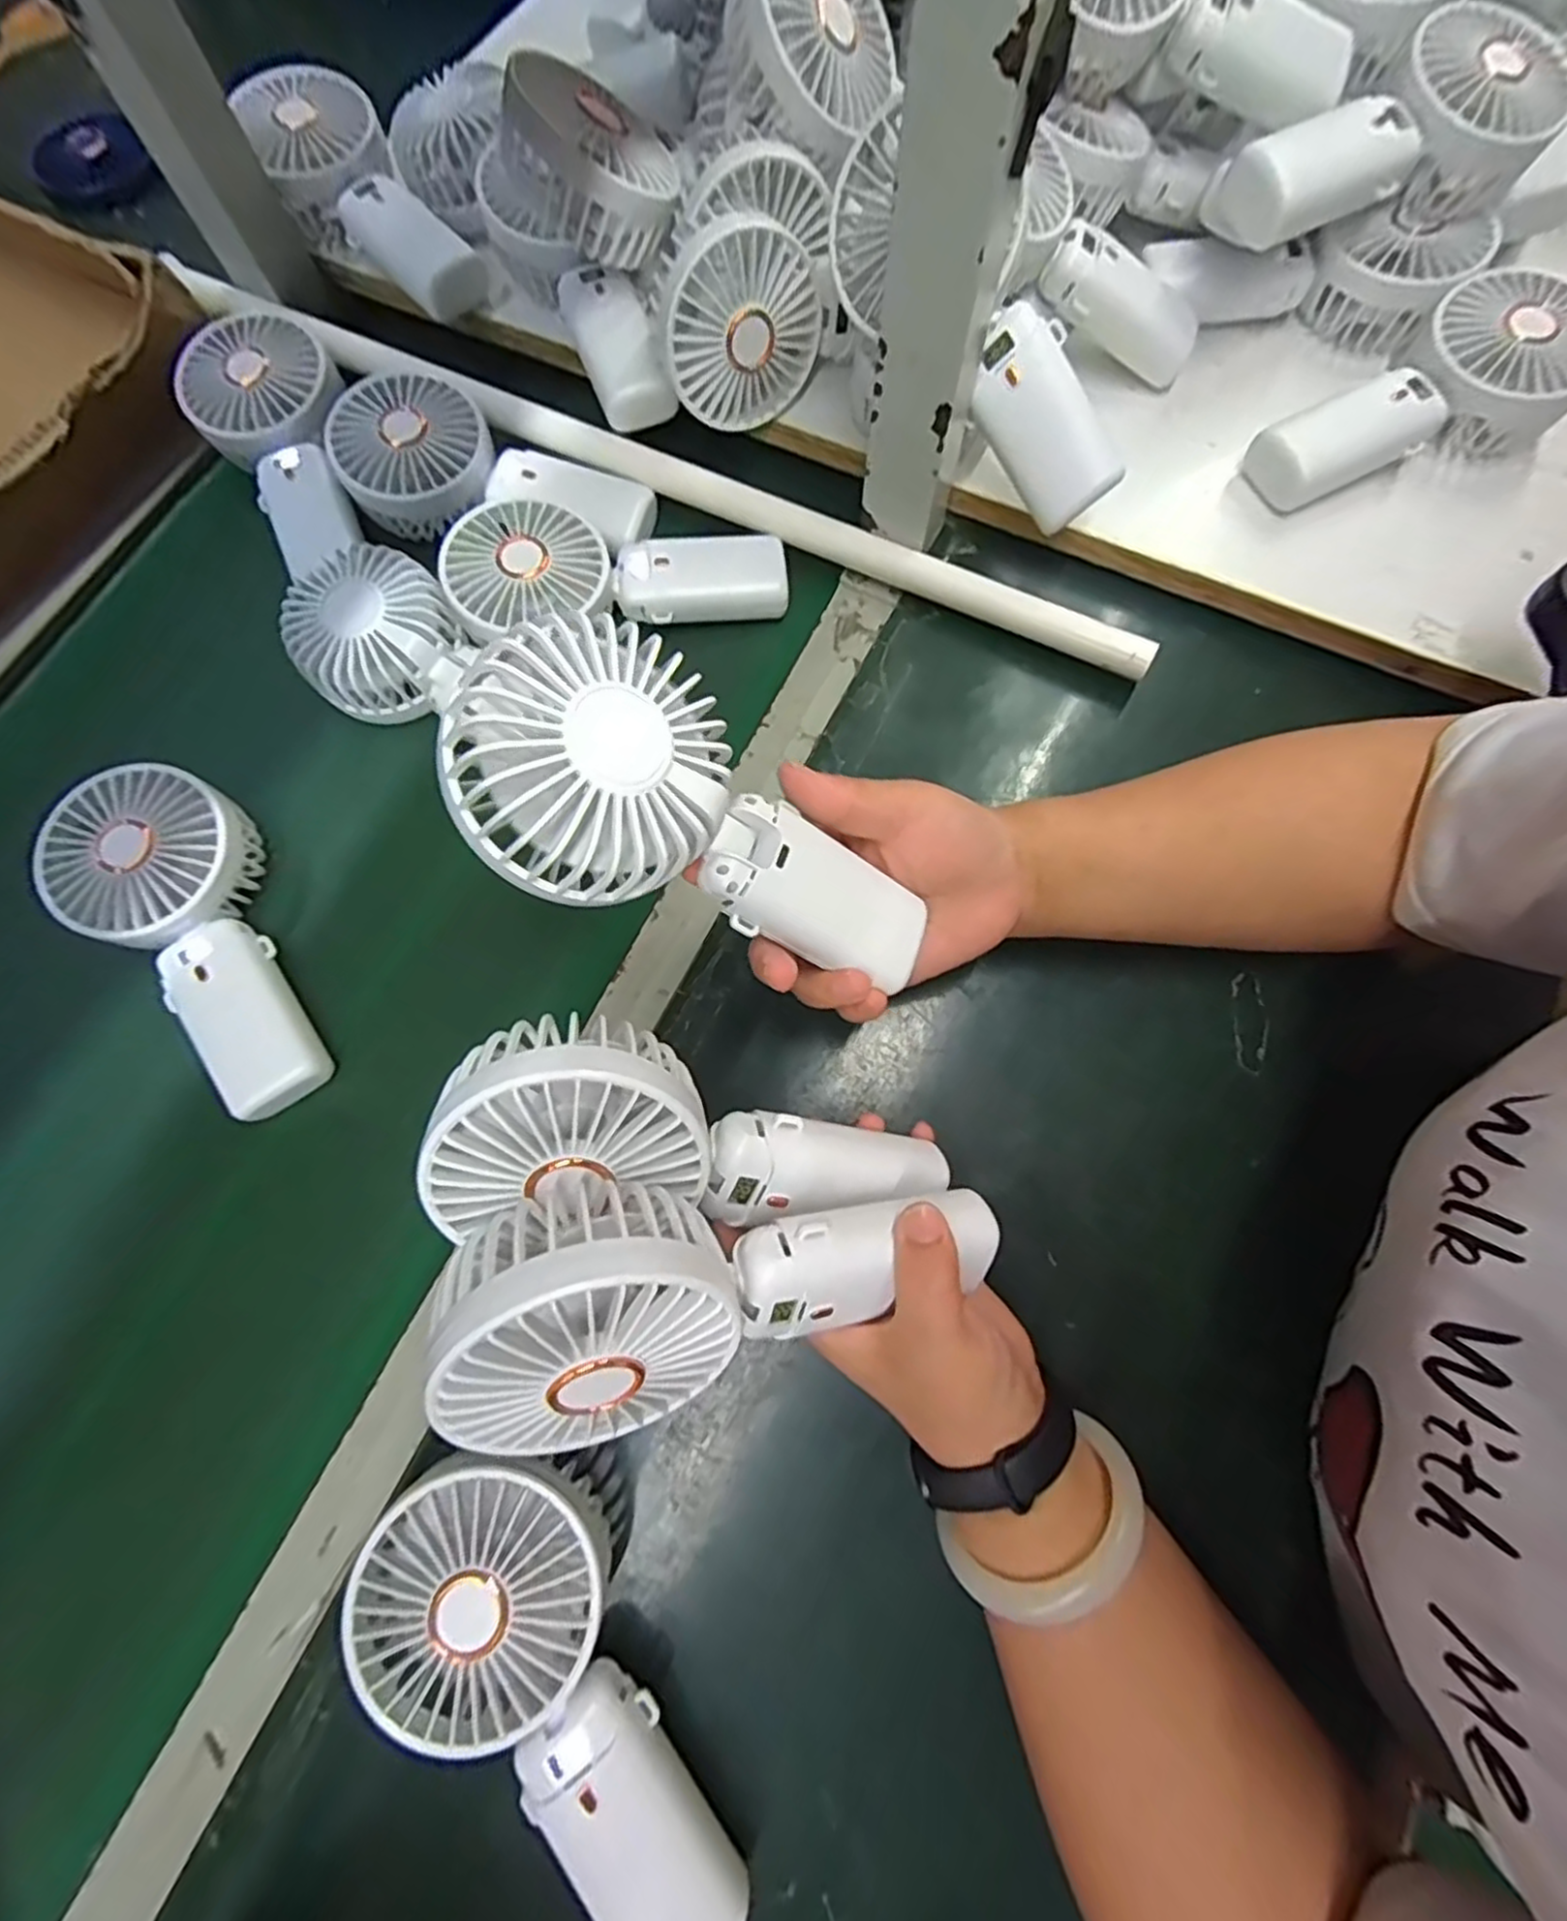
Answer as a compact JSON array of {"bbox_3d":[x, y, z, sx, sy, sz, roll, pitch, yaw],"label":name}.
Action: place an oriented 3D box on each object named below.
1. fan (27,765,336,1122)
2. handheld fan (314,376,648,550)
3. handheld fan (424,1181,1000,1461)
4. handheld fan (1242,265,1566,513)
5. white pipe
[{"bbox_3d":[-0.278,-0.014,0.363,0.086,0.040,0.179,-44,78,-9],"label":"fan"},{"bbox_3d":[-0.170,-0.277,0.426,0.183,0.038,0.093,28,76,7],"label":"handheld fan"},{"bbox_3d":[-0.012,0.108,0.234,0.179,0.058,0.076,0,77,-23],"label":"handheld fan"},{"bbox_3d":[0.348,-0.298,0.398,0.173,0.048,0.086,-32,77,-7],"label":"handheld fan"},{"bbox_3d":[-0.087,-0.293,0.427,0.627,0.015,0.020,26,119,7],"label":"white pipe"}]

